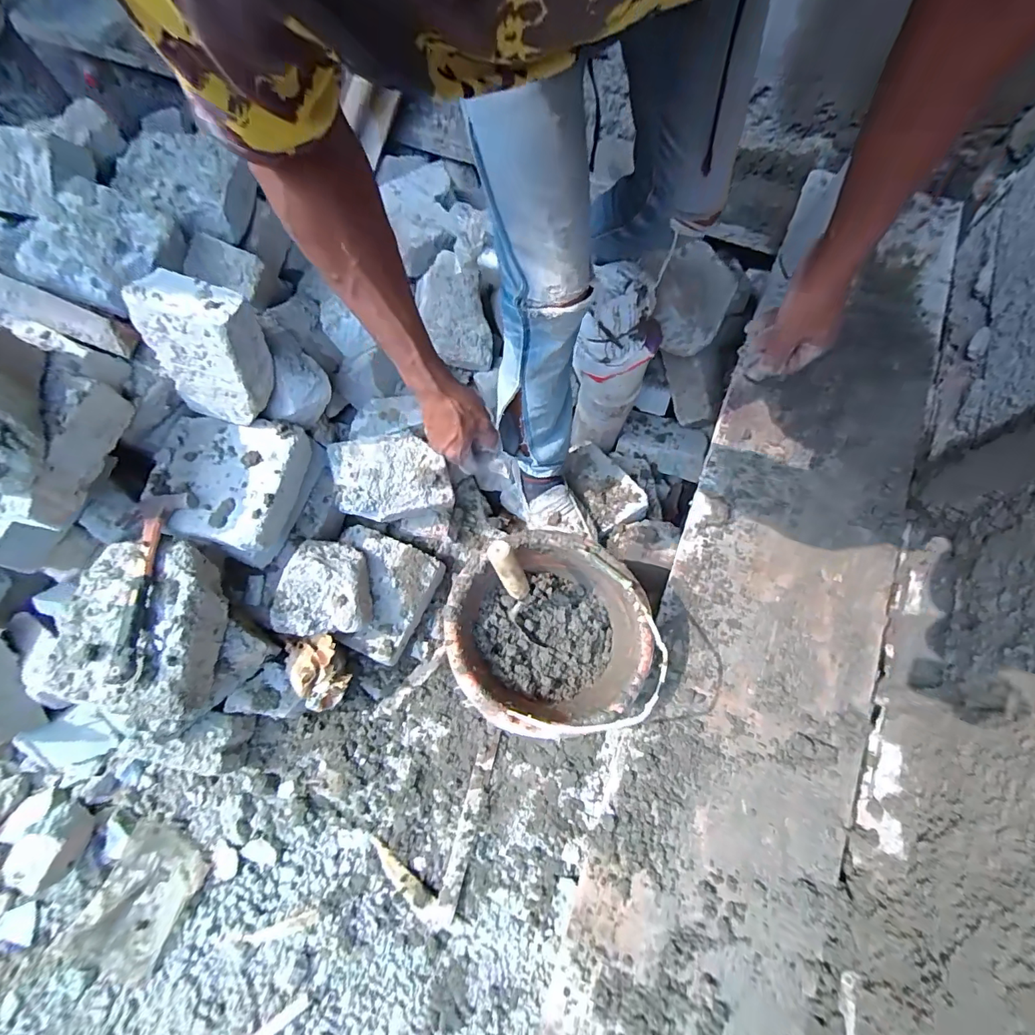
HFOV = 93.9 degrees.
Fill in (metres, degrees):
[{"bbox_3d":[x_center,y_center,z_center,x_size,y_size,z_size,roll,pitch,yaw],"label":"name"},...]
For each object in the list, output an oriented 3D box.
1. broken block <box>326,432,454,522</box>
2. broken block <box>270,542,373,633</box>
[{"bbox_3d":[-0.220,-0.072,0.840,0.189,0.056,0.138,-12,73,-3],"label":"broken block"},{"bbox_3d":[-0.316,0.110,0.781,0.141,0.066,0.156,-3,72,-1],"label":"broken block"}]

